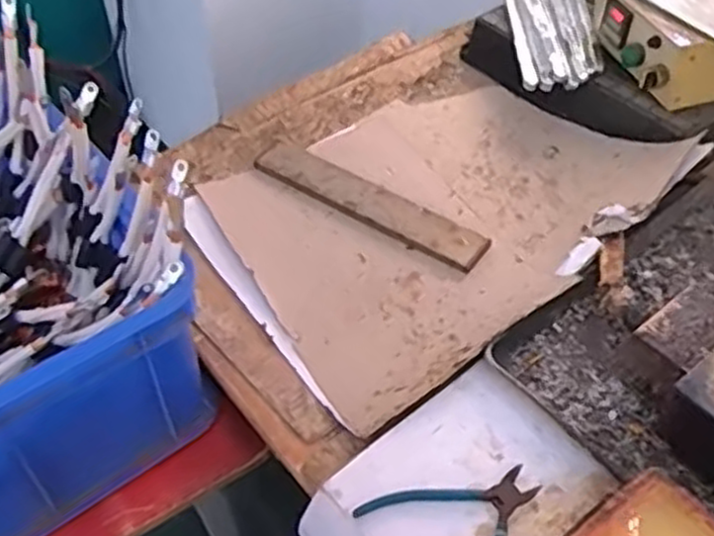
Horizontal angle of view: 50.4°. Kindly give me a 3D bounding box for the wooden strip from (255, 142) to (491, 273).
[{"bbox_3d":[0.014,-0.077,0.874,0.291,0.015,0.057,28,63,20],"label":"wooden strip"}]

